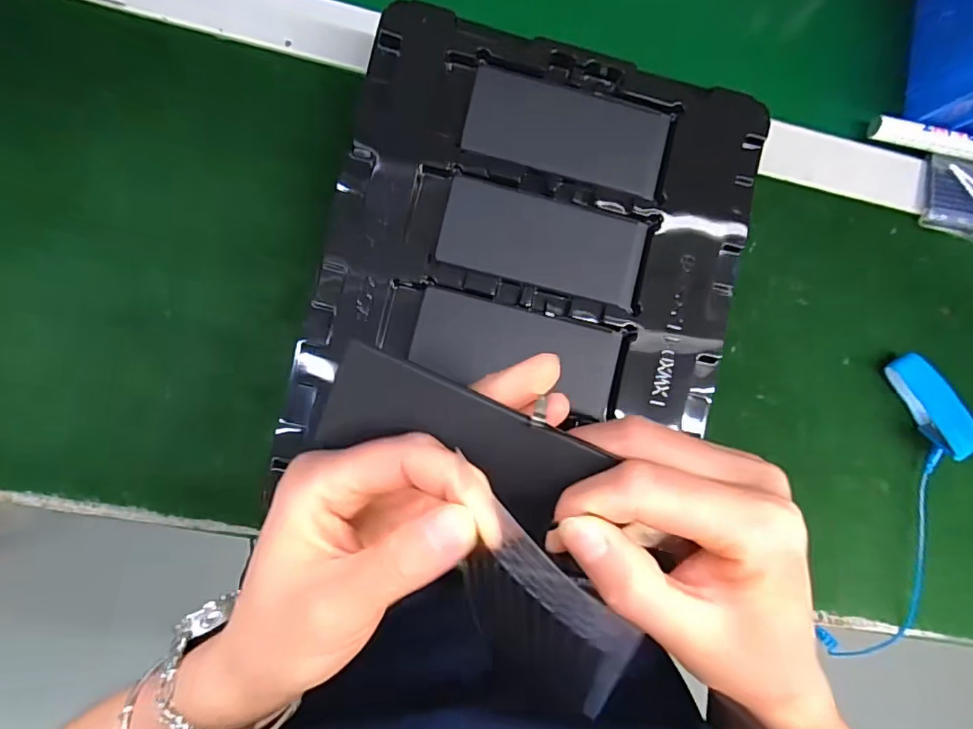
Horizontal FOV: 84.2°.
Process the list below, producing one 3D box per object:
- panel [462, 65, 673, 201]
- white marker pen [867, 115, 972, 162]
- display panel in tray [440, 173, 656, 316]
[{"bbox_3d":[0.045,-0.127,0.292,0.107,0.008,0.048,14,89,-7],"label":"panel"},{"bbox_3d":[0.335,-0.150,0.374,0.139,0.019,0.016,12,87,-7],"label":"white marker pen"},{"bbox_3d":[0.031,-0.066,0.291,0.109,0.008,0.051,15,89,-7],"label":"display panel in tray"}]

